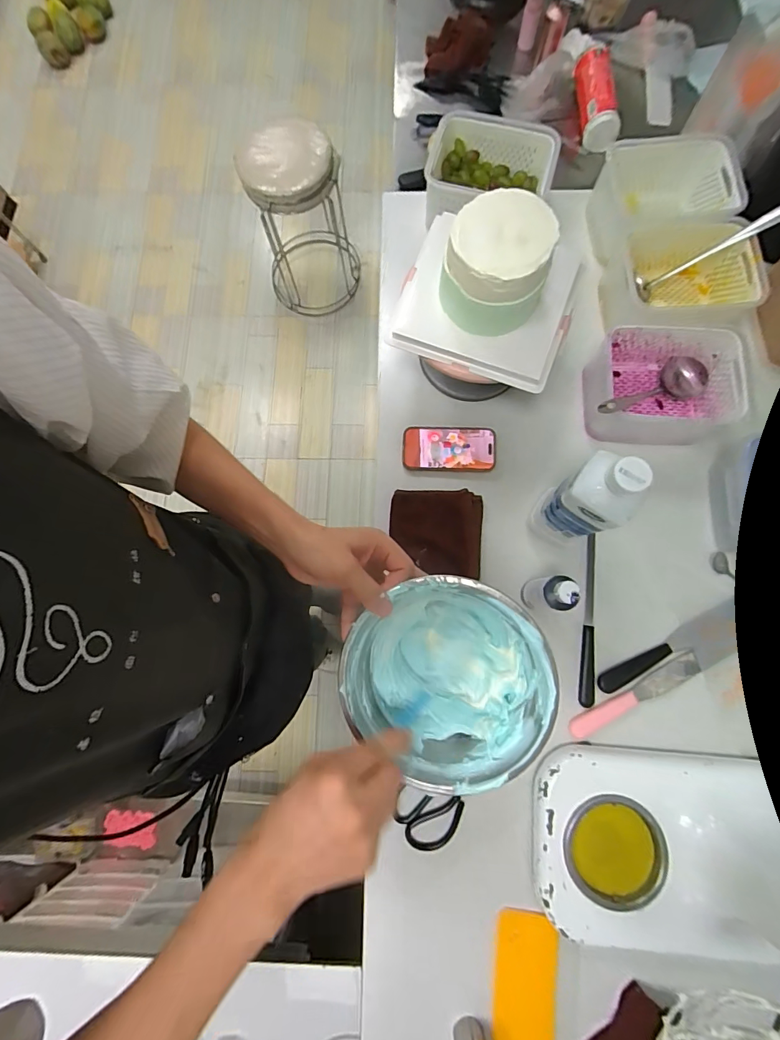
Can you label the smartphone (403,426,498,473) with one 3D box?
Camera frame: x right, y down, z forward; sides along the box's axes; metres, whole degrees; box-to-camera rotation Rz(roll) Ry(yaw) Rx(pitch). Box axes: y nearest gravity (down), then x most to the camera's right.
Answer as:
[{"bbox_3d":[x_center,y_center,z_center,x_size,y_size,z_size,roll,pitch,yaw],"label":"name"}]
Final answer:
[{"bbox_3d":[0.099,-0.118,0.692,0.151,0.015,0.072,4,79,2],"label":"smartphone"}]

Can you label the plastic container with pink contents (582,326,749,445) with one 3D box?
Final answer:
[{"bbox_3d":[0.418,-0.208,0.656,0.215,0.106,0.151,5,79,2],"label":"plastic container with pink contents"}]

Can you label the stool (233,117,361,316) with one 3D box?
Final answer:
[{"bbox_3d":[-0.294,-1.027,1.458,0.334,0.489,0.342,-10,79,-1],"label":"stool"}]

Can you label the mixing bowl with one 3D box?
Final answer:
[{"bbox_3d":[0.052,0.153,0.398,0.182,0.077,0.184,0,79,1],"label":"mixing bowl"}]

